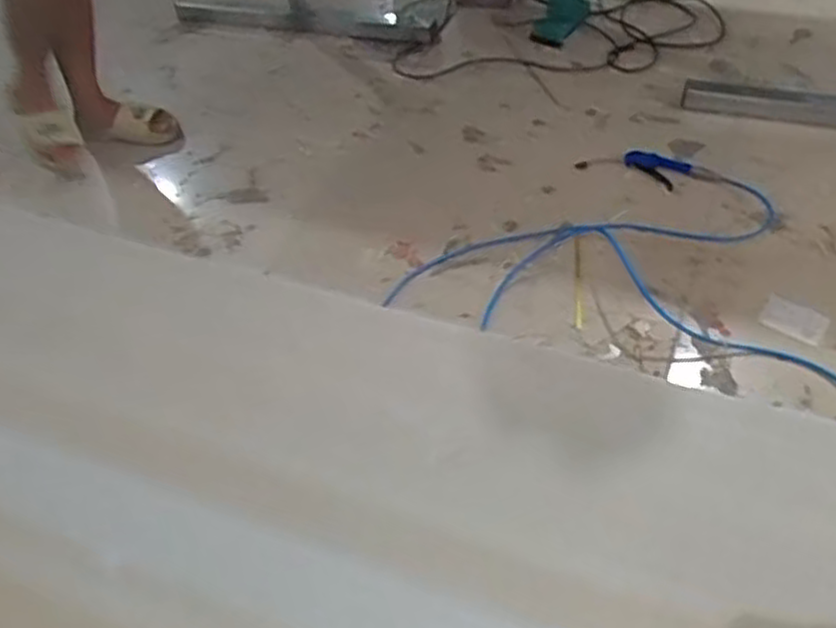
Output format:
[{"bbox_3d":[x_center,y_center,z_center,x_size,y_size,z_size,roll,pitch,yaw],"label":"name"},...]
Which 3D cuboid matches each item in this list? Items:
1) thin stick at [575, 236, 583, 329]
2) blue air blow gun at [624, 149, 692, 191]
[{"bbox_3d":[0.307,-0.060,1.468,0.012,0.014,0.191,0,71,7],"label":"thin stick"},{"bbox_3d":[0.510,-0.319,1.639,0.086,0.021,0.151,-32,53,-20],"label":"blue air blow gun"}]

